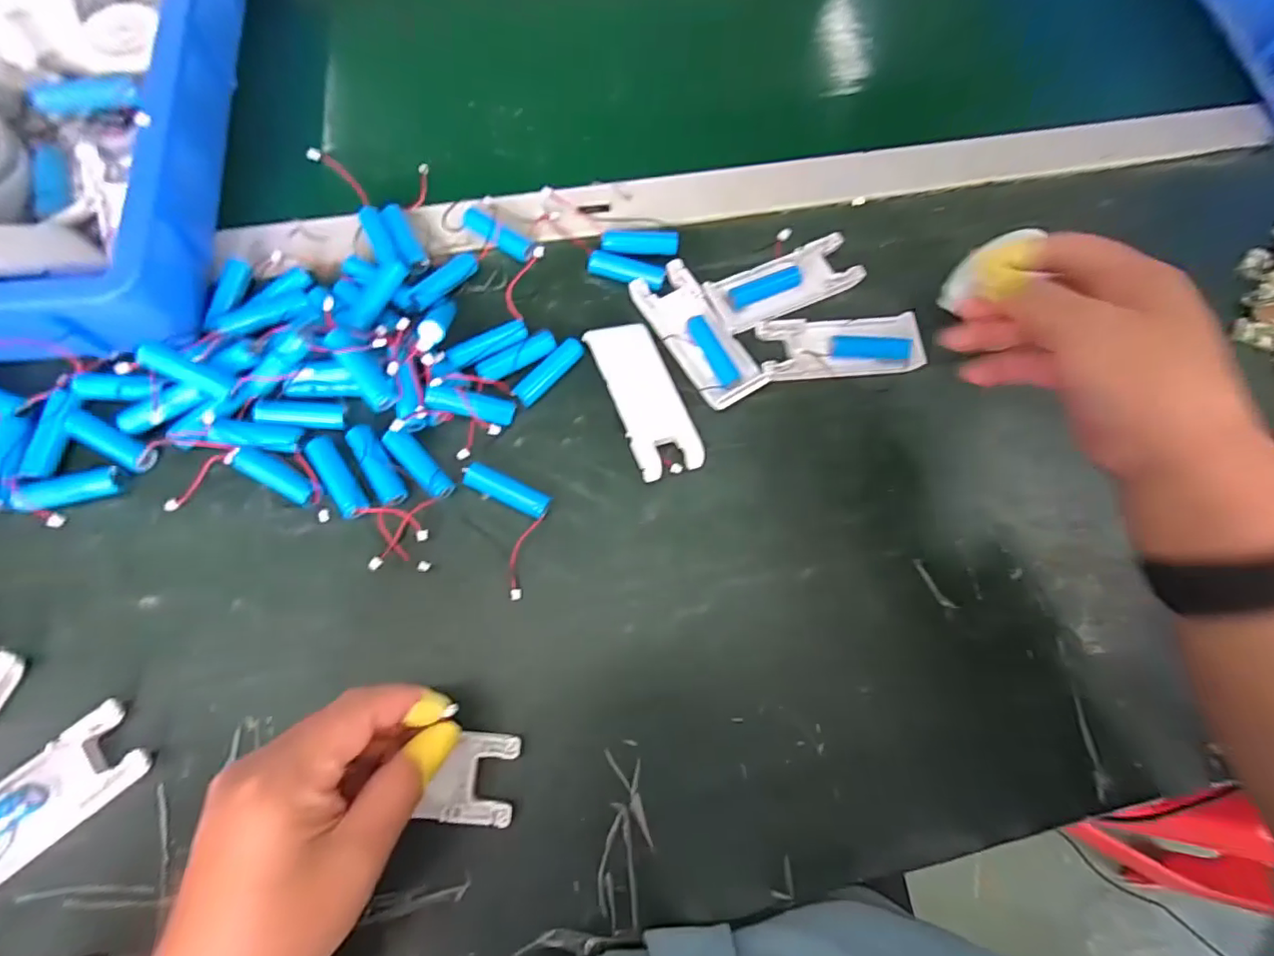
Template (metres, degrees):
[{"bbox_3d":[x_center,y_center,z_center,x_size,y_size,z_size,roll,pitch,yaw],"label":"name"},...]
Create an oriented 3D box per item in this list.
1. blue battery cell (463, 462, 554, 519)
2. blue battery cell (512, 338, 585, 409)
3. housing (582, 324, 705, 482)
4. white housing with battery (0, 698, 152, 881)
[{"bbox_3d":[-0.075,0.008,0.328,0.049,0.013,0.015,22,73,4],"label":"blue battery cell"},{"bbox_3d":[-0.055,-0.067,0.357,0.053,0.012,0.016,-43,80,-14],"label":"blue battery cell"},{"bbox_3d":[0.005,-0.050,0.349,0.041,0.014,0.101,-21,75,-9],"label":"housing"},{"bbox_3d":[-0.287,0.157,0.266,0.102,0.016,0.040,-40,79,-14],"label":"white housing with battery"}]

